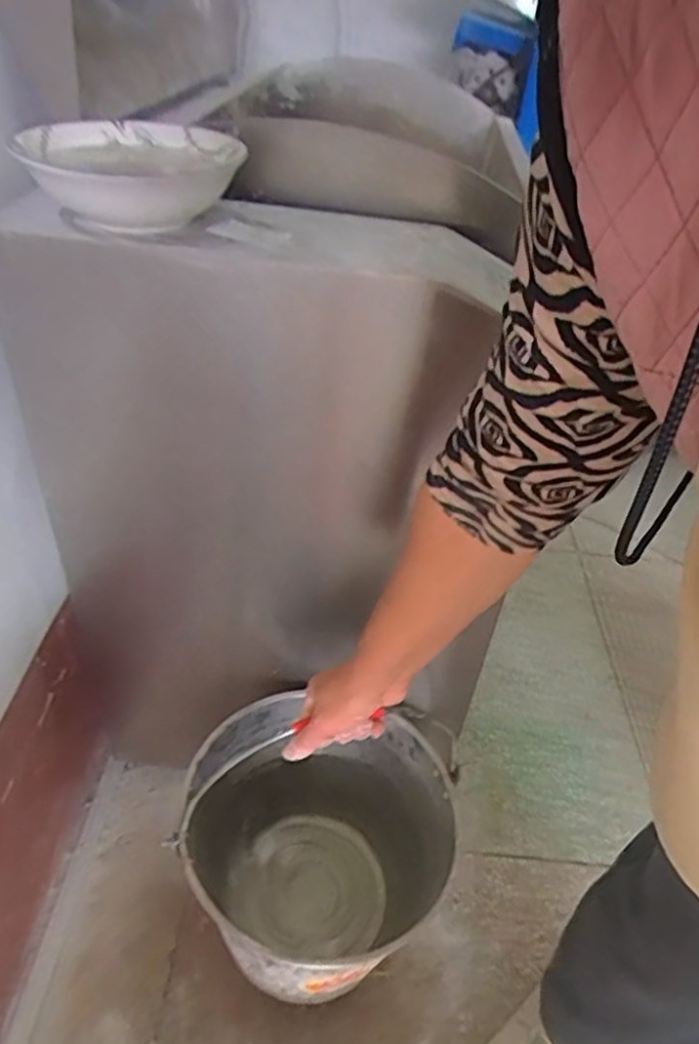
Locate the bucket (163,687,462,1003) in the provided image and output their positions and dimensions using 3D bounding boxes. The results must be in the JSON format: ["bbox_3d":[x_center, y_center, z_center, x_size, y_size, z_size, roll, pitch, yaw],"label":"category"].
[{"bbox_3d":[-0.045,0.415,0.868,0.303,0.258,0.284,3,40,-2],"label":"bucket"}]

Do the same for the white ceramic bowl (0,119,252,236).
[{"bbox_3d":[-0.194,-0.329,0.634,0.183,0.061,0.145,2,40,-4],"label":"white ceramic bowl"}]

